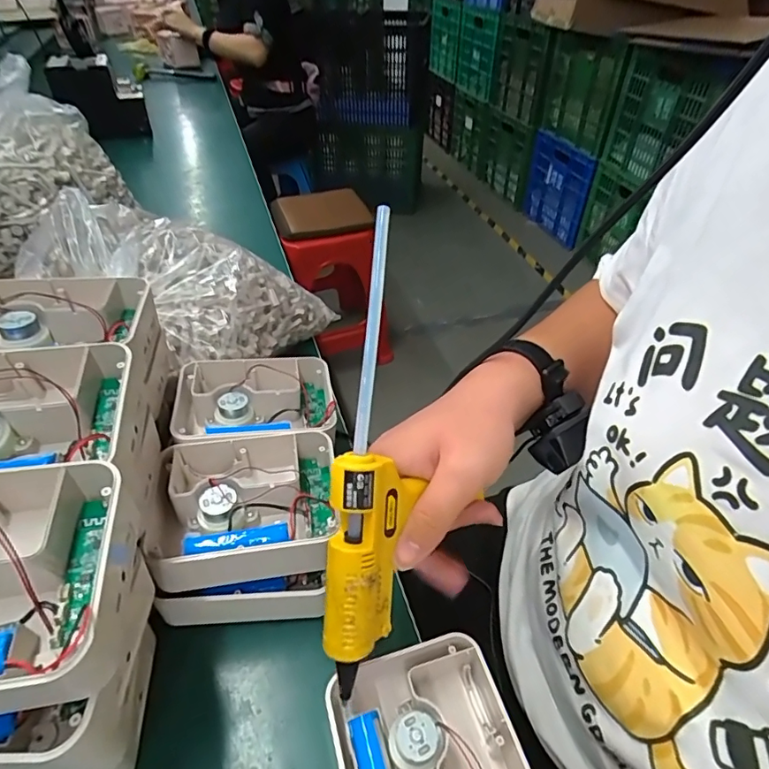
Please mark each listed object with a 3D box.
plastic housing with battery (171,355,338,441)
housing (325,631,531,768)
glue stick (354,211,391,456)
[{"bbox_3d":[-0.115,0.016,0.428,0.127,0.038,0.104,-6,43,-8],"label":"plastic housing with battery"},{"bbox_3d":[0.027,0.213,0.281,0.100,0.040,0.114,-10,43,-12],"label":"housing"},{"bbox_3d":[-0.007,-0.033,0.294,0.008,0.146,0.008,6,-1,5],"label":"glue stick"}]

